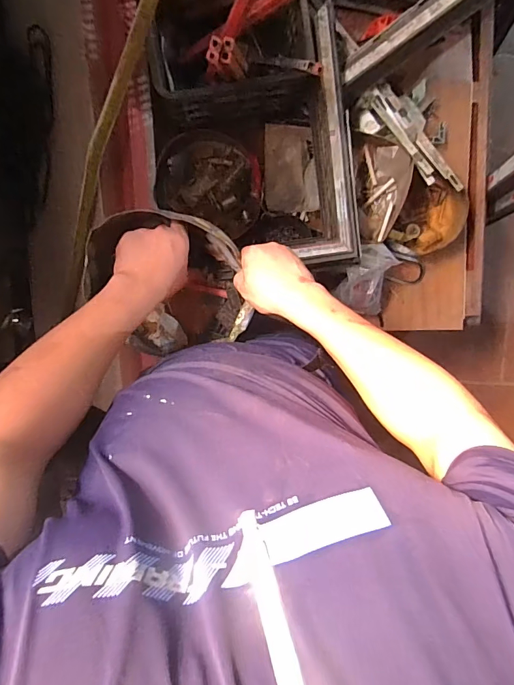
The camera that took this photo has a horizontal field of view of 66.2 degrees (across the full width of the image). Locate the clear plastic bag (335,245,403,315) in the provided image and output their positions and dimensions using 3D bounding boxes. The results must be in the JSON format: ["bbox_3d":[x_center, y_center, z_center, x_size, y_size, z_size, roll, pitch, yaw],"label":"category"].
[{"bbox_3d":[0.267,-0.153,0.942,0.122,0.108,0.159,11,95,-4],"label":"clear plastic bag"}]

